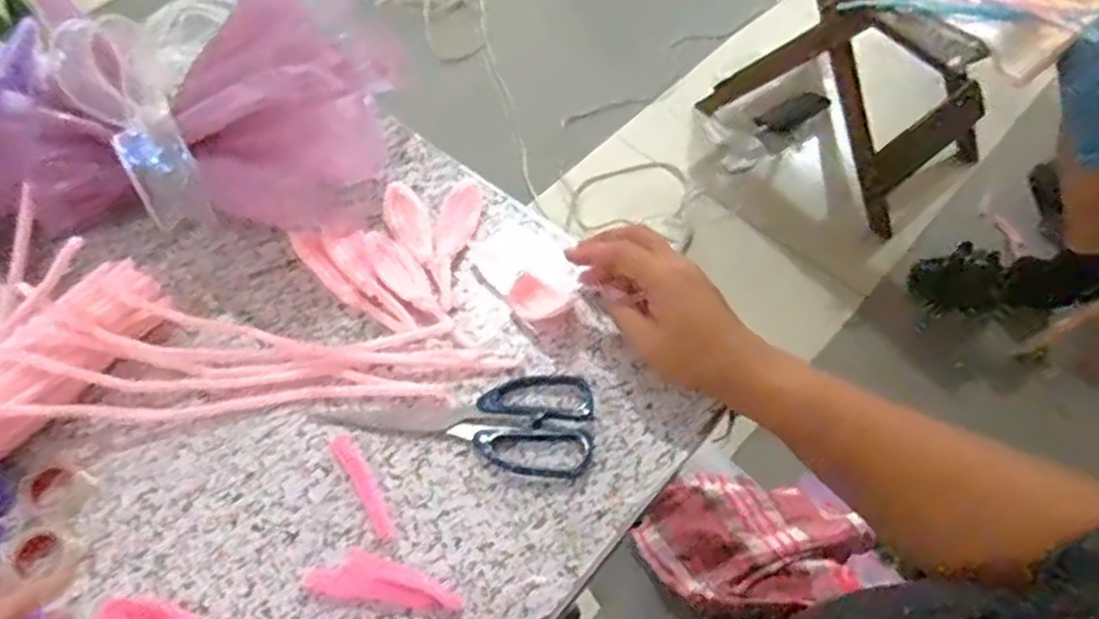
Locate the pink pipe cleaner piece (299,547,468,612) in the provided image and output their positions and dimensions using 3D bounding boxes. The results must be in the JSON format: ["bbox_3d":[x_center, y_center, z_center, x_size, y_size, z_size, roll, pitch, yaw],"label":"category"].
[{"bbox_3d":[-0.096,0.158,0.437,0.091,0.004,0.027,9,59,6],"label":"pink pipe cleaner piece"}]

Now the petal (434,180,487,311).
[{"bbox_3d":[-0.073,-0.053,0.567,0.029,0.004,0.116,9,59,6],"label":"petal"}]

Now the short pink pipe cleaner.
[{"bbox_3d":[-0.116,0.110,0.468,0.013,0.004,0.075,-30,63,-16],"label":"short pink pipe cleaner"}]

